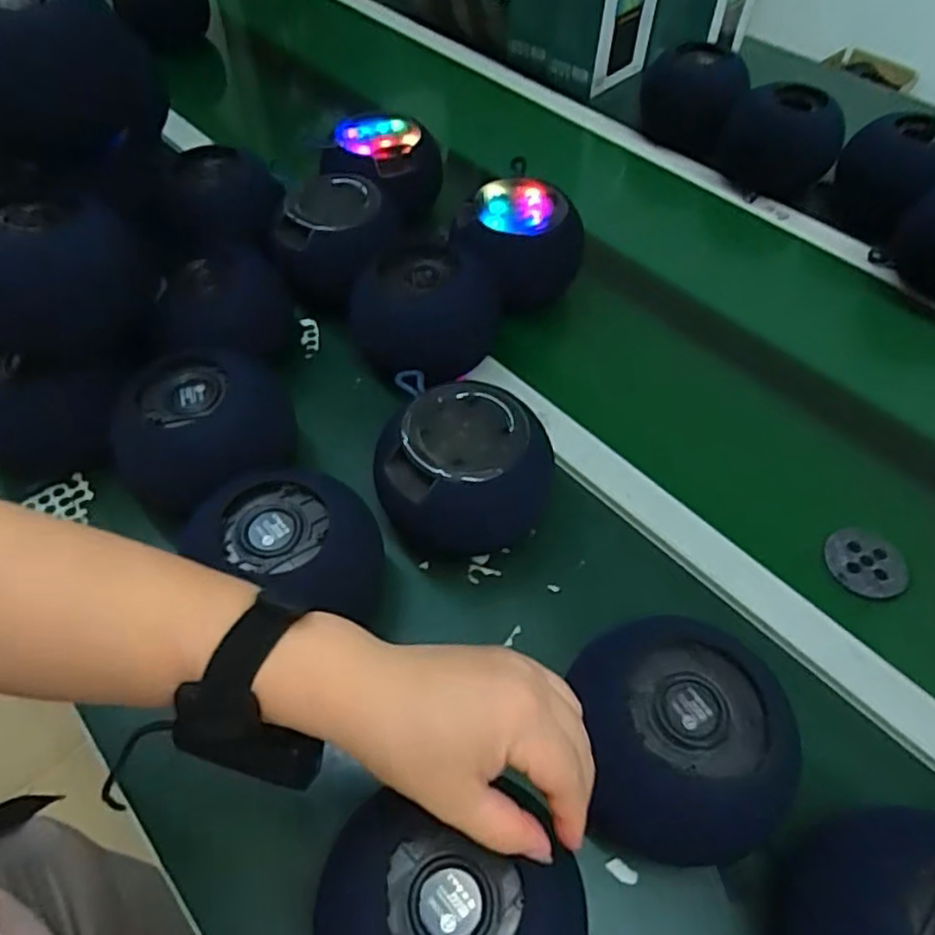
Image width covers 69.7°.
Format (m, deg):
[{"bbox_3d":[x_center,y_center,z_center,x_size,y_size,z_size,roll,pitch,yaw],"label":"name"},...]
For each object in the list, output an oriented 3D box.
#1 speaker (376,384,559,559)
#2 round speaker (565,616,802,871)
[{"bbox_3d":[-0.007,0.009,0.515,0.125,0.100,0.118,0,54,0],"label":"speaker"},{"bbox_3d":[0.119,0.163,0.404,0.112,0.094,0.132,-10,54,-7],"label":"round speaker"}]

